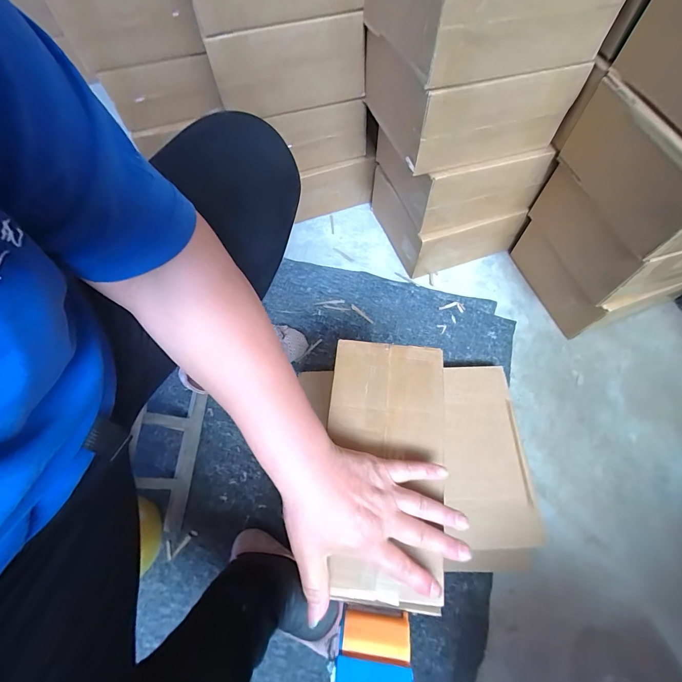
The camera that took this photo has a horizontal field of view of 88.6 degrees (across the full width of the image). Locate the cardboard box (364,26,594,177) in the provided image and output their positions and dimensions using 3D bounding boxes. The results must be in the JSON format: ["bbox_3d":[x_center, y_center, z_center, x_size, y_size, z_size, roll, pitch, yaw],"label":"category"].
[{"bbox_3d":[0.201,-0.415,0.568,0.264,0.132,0.213,-17,66,-7],"label":"cardboard box"}]

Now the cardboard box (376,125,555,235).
[{"bbox_3d":[0.223,-0.350,0.675,0.263,0.123,0.219,-17,66,-7],"label":"cardboard box"}]

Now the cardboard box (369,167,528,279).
[{"bbox_3d":[0.235,-0.299,0.795,0.251,0.137,0.233,-17,66,-7],"label":"cardboard box"}]

